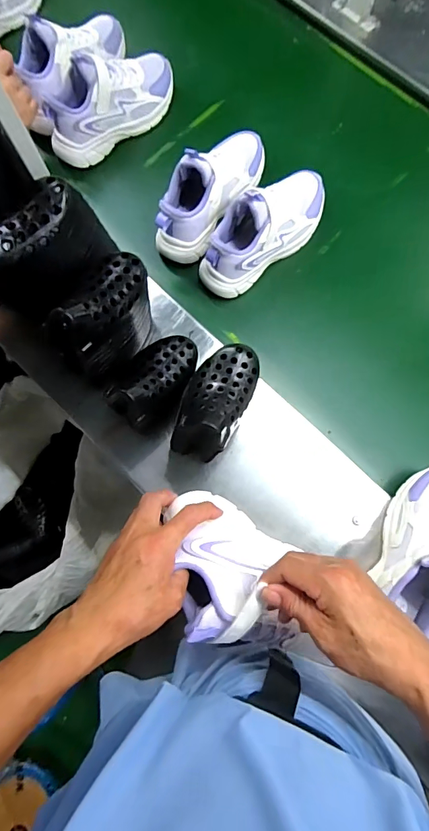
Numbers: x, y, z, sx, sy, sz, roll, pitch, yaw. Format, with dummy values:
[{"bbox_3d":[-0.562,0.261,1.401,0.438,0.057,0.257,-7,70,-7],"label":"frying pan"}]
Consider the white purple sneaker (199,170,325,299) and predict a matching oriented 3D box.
[{"bbox_3d":[0.083,-0.285,0.616,0.242,0.108,0.091,-42,84,-6],"label":"white purple sneaker"}]

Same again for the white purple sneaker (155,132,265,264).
[{"bbox_3d":[0.004,-0.354,0.629,0.095,0.103,0.245,37,83,5],"label":"white purple sneaker"}]

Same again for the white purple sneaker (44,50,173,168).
[{"bbox_3d":[-0.172,-0.524,0.677,0.244,0.121,0.092,-34,83,-5],"label":"white purple sneaker"}]

